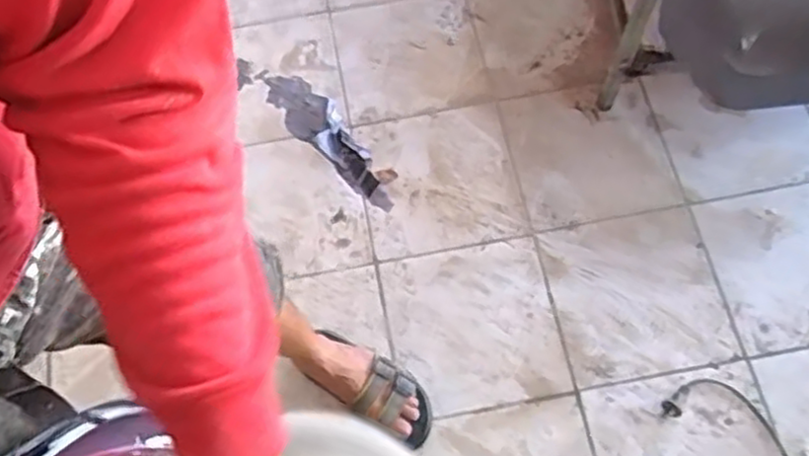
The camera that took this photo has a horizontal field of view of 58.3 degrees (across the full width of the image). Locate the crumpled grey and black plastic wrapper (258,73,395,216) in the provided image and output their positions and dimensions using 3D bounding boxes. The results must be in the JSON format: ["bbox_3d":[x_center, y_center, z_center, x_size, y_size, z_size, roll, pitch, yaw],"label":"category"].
[{"bbox_3d":[-0.149,-0.174,1.432,0.096,0.010,0.371,-35,72,-13],"label":"crumpled grey and black plastic wrapper"}]

